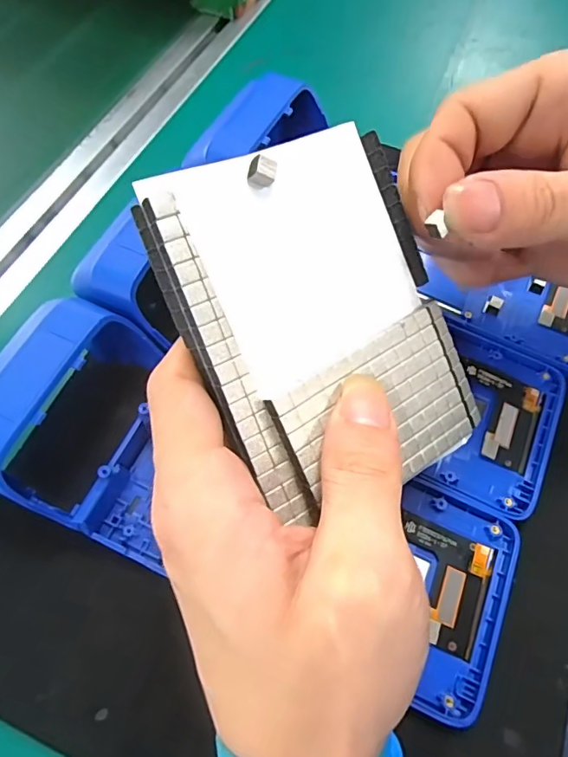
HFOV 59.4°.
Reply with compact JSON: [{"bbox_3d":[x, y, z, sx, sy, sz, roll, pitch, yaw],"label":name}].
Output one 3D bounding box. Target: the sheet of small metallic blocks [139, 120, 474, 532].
[{"bbox_3d":[0.014,-0.018,0.160,0.088,0.012,0.112,-25,98,-25],"label":"sheet of small metallic blocks"}]

